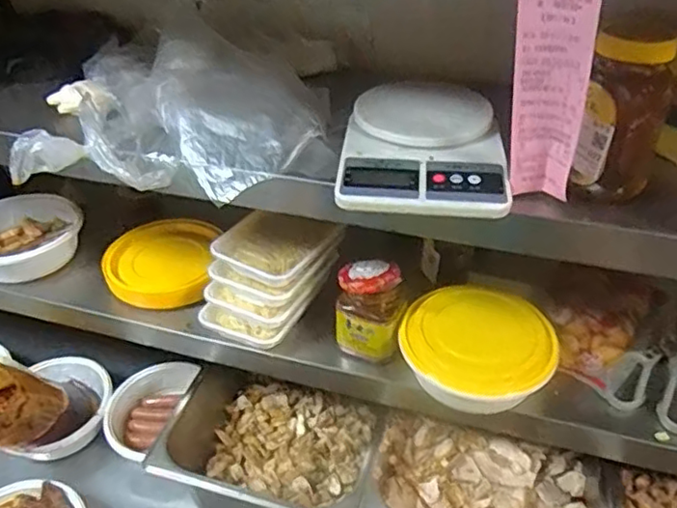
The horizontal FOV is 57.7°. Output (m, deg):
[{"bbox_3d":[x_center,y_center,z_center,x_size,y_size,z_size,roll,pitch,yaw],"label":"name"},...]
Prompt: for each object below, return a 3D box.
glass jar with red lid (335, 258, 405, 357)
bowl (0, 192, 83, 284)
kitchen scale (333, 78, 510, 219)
[{"bbox_3d":[0.037,0.061,0.712,0.077,0.100,0.060,10,39,14],"label":"glass jar with red lid"},{"bbox_3d":[-0.457,-0.028,0.883,0.161,0.056,0.155,-1,38,0],"label":"bowl"},{"bbox_3d":[0.080,-0.104,0.582,0.147,0.040,0.187,3,38,5],"label":"kitchen scale"}]

